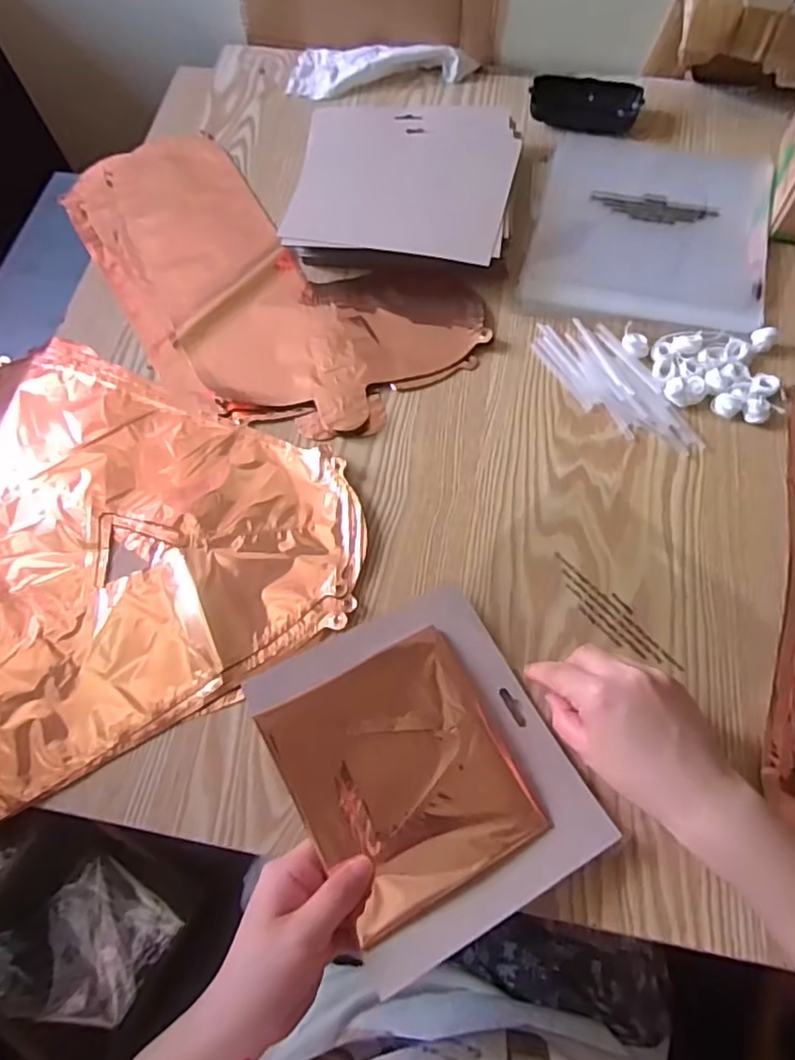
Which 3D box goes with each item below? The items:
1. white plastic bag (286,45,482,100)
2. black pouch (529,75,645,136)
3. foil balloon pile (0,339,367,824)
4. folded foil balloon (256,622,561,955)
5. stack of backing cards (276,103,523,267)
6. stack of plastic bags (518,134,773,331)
[{"bbox_3d":[-0.017,-0.502,0.673,0.197,0.025,0.065,1,67,4],"label":"white plastic bag"},{"bbox_3d":[0.190,-0.433,0.632,0.108,0.021,0.050,11,66,7],"label":"black pouch"},{"bbox_3d":[-0.260,0.001,0.487,0.406,0.029,0.354,-28,68,-8],"label":"foil balloon pile"},{"bbox_3d":[0.005,0.149,0.386,0.129,0.012,0.140,-24,77,-20],"label":"folded foil balloon"},{"bbox_3d":[0.008,-0.315,0.584,0.194,0.041,0.195,8,65,6],"label":"stack of backing cards"},{"bbox_3d":[0.234,-0.281,0.578,0.203,0.024,0.218,14,66,8],"label":"stack of plastic bags"}]

